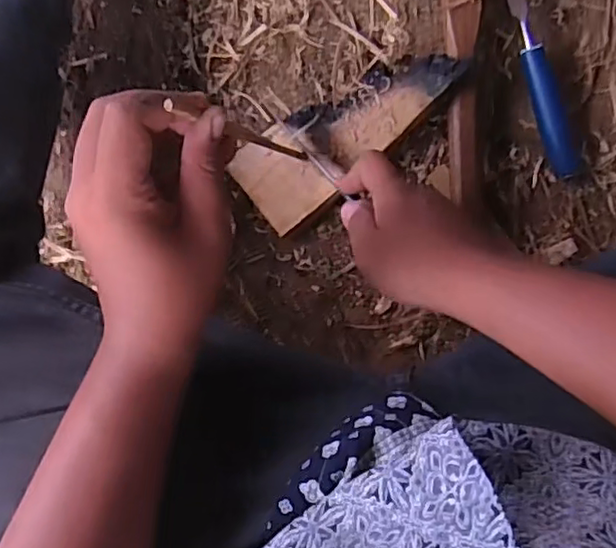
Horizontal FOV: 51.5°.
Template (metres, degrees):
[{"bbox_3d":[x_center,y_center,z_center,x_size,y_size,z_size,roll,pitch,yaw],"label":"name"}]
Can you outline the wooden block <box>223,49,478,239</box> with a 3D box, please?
[{"bbox_3d":[0.032,-0.119,0.523,0.196,0.032,0.075,-37,92,7],"label":"wooden block"}]

